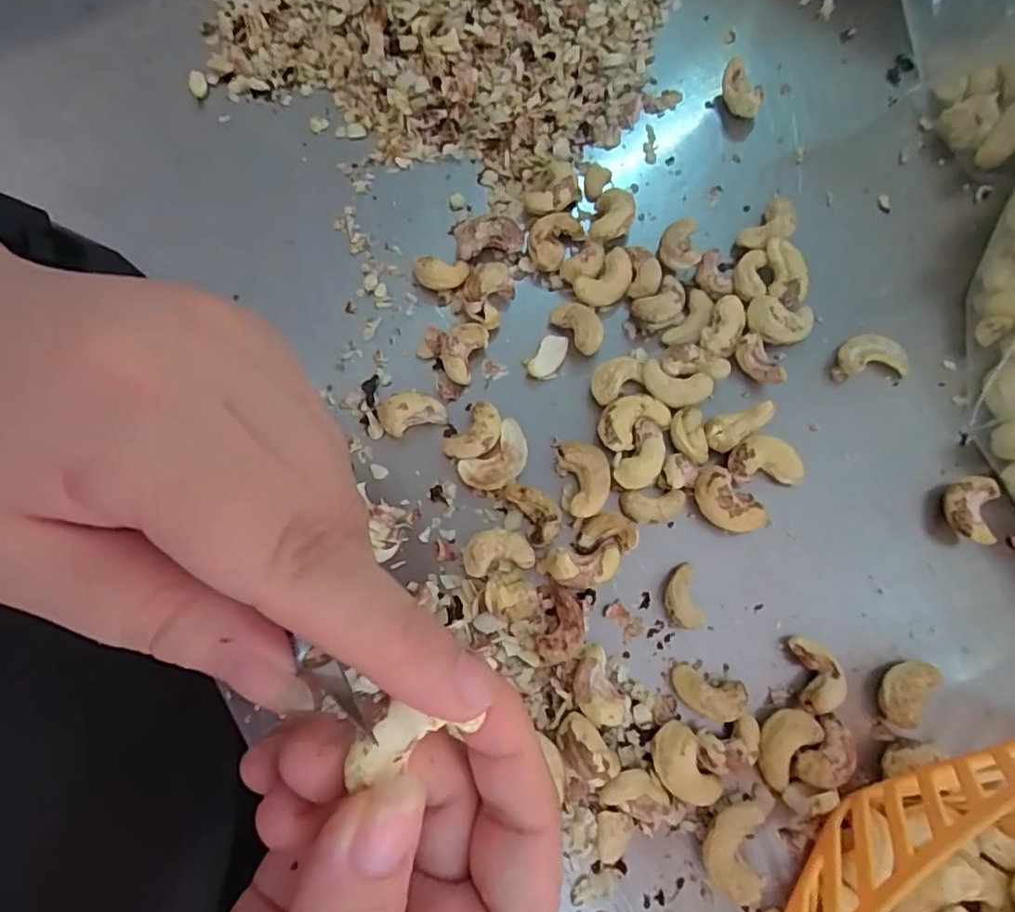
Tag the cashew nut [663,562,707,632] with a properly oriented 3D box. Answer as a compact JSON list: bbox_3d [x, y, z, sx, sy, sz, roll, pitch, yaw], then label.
[{"bbox_3d":[0.060,0.049,0.206,0.012,0.009,0.021,-8,76,-3],"label":"cashew nut"}]

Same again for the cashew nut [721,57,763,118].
[{"bbox_3d":[0.100,-0.158,0.257,0.010,0.013,0.023,-28,78,-7],"label":"cashew nut"}]

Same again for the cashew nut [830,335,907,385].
[{"bbox_3d":[0.141,-0.038,0.231,0.029,0.007,0.016,-4,76,-2],"label":"cashew nut"}]

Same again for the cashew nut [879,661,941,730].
[{"bbox_3d":[0.132,0.077,0.197,0.013,0.011,0.023,42,79,9],"label":"cashew nut"}]

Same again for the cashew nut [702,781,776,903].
[{"bbox_3d":[0.072,0.118,0.186,0.018,0.012,0.032,28,78,6],"label":"cashew nut"}]

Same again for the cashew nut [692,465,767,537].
[{"bbox_3d":[0.078,0.017,0.213,0.015,0.013,0.027,-41,80,-10],"label":"cashew nut"}]

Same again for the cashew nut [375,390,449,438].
[{"bbox_3d":[-0.035,-0.016,0.219,0.023,0.012,0.013,-21,77,-6],"label":"cashew nut"}]

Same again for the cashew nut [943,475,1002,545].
[{"bbox_3d":[0.164,0.019,0.213,0.015,0.012,0.023,19,77,4],"label":"cashew nut"}]

